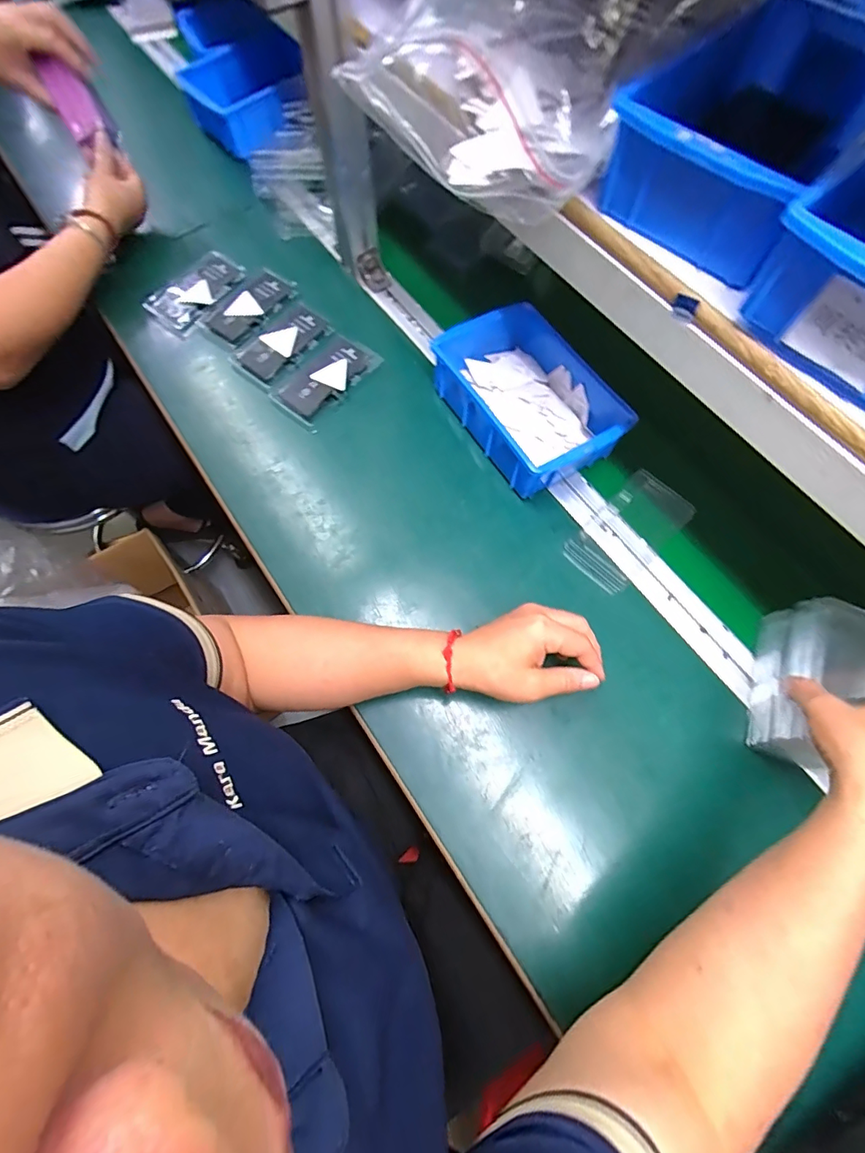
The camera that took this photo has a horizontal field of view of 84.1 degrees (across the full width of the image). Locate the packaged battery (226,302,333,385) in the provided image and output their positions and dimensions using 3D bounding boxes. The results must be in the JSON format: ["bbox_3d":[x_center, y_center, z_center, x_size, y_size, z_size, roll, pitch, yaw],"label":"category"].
[{"bbox_3d":[-0.185,-0.292,0.593,0.070,0.010,0.124,40,73,13],"label":"packaged battery"}]

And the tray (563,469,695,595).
[{"bbox_3d":[0.206,-0.048,0.502,0.136,0.021,0.071,-41,75,-15],"label":"tray"}]

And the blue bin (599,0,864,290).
[{"bbox_3d":[0.214,-0.295,0.324,0.118,0.071,0.199,43,74,14],"label":"blue bin"}]

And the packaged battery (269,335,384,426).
[{"bbox_3d":[-0.127,-0.237,0.572,0.065,0.009,0.122,40,73,13],"label":"packaged battery"}]

